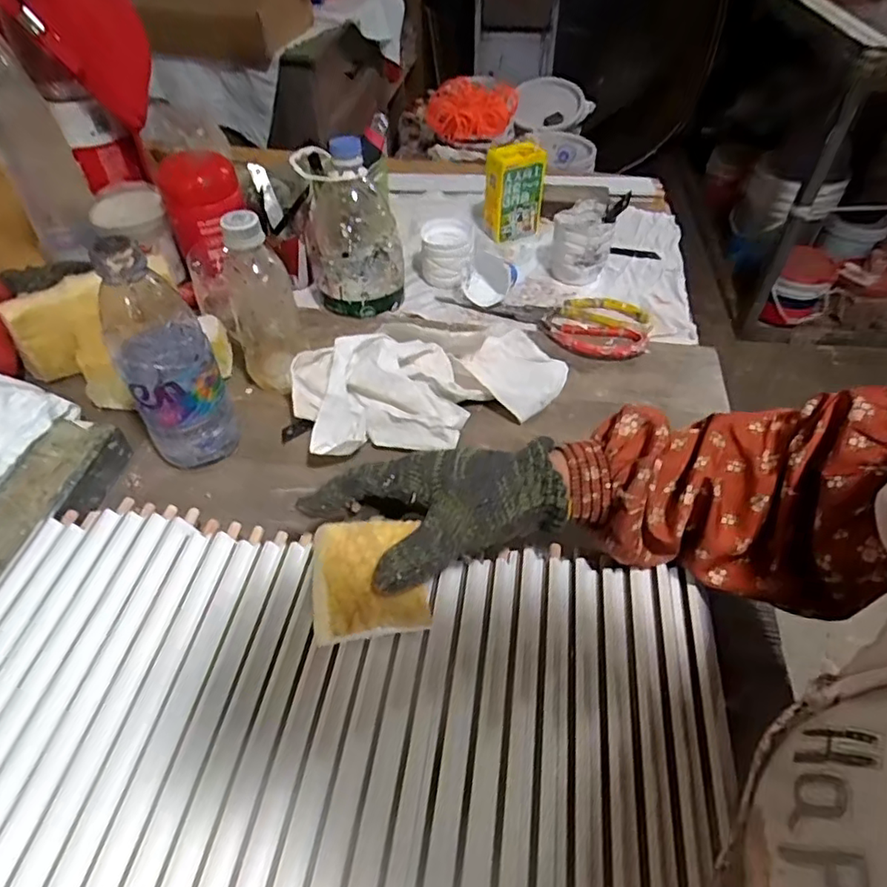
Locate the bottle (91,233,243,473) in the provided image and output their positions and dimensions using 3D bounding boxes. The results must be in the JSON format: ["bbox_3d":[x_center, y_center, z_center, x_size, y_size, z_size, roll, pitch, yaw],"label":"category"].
[{"bbox_3d":[-0.207,-0.058,0.442,0.065,0.188,0.058,-19,52,-16],"label":"bottle"}]

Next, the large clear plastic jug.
[{"bbox_3d":[-0.098,-0.230,0.627,0.100,0.158,0.118,-8,49,-6],"label":"large clear plastic jug"}]

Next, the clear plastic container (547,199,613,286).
[{"bbox_3d":[0.161,-0.242,0.695,0.072,0.072,0.081,6,49,5],"label":"clear plastic container"}]

